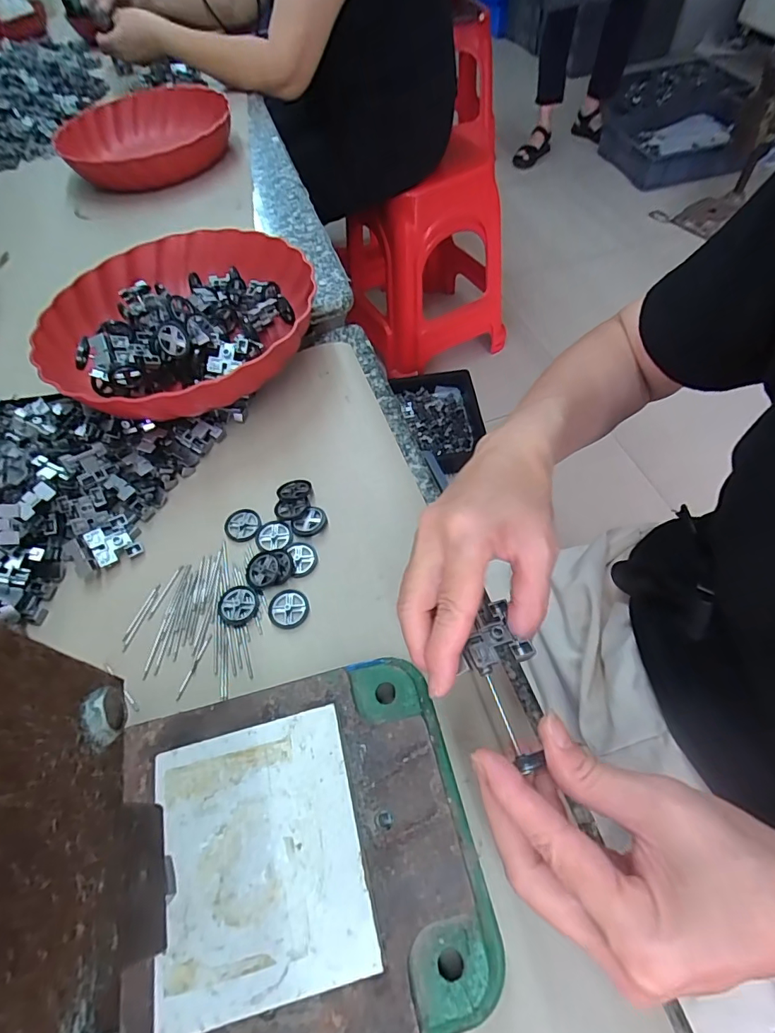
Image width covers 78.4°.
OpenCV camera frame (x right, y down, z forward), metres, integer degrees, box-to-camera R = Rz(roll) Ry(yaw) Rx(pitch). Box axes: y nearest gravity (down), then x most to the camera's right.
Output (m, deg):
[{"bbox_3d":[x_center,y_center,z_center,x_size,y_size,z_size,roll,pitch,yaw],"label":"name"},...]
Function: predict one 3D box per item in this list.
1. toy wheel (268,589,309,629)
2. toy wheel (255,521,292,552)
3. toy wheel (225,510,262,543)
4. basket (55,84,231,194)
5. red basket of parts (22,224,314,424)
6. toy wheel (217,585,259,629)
[{"bbox_3d":[-0.069,0.063,0.330,0.027,0.004,0.027,-2,57,3],"label":"toy wheel"},{"bbox_3d":[-0.088,0.015,0.363,0.028,0.006,0.026,-2,57,3],"label":"toy wheel"},{"bbox_3d":[-0.113,0.006,0.370,0.027,0.004,0.027,-2,57,3],"label":"toy wheel"},{"bbox_3d":[-0.341,-0.533,0.680,0.234,0.062,0.224,-13,58,-5],"label":"basket"},{"bbox_3d":[-0.187,-0.169,0.440,0.239,0.073,0.232,-10,57,-1],"label":"red basket of parts"},{"bbox_3d":[-0.105,0.062,0.334,0.027,0.005,0.029,-2,57,3],"label":"toy wheel"}]

